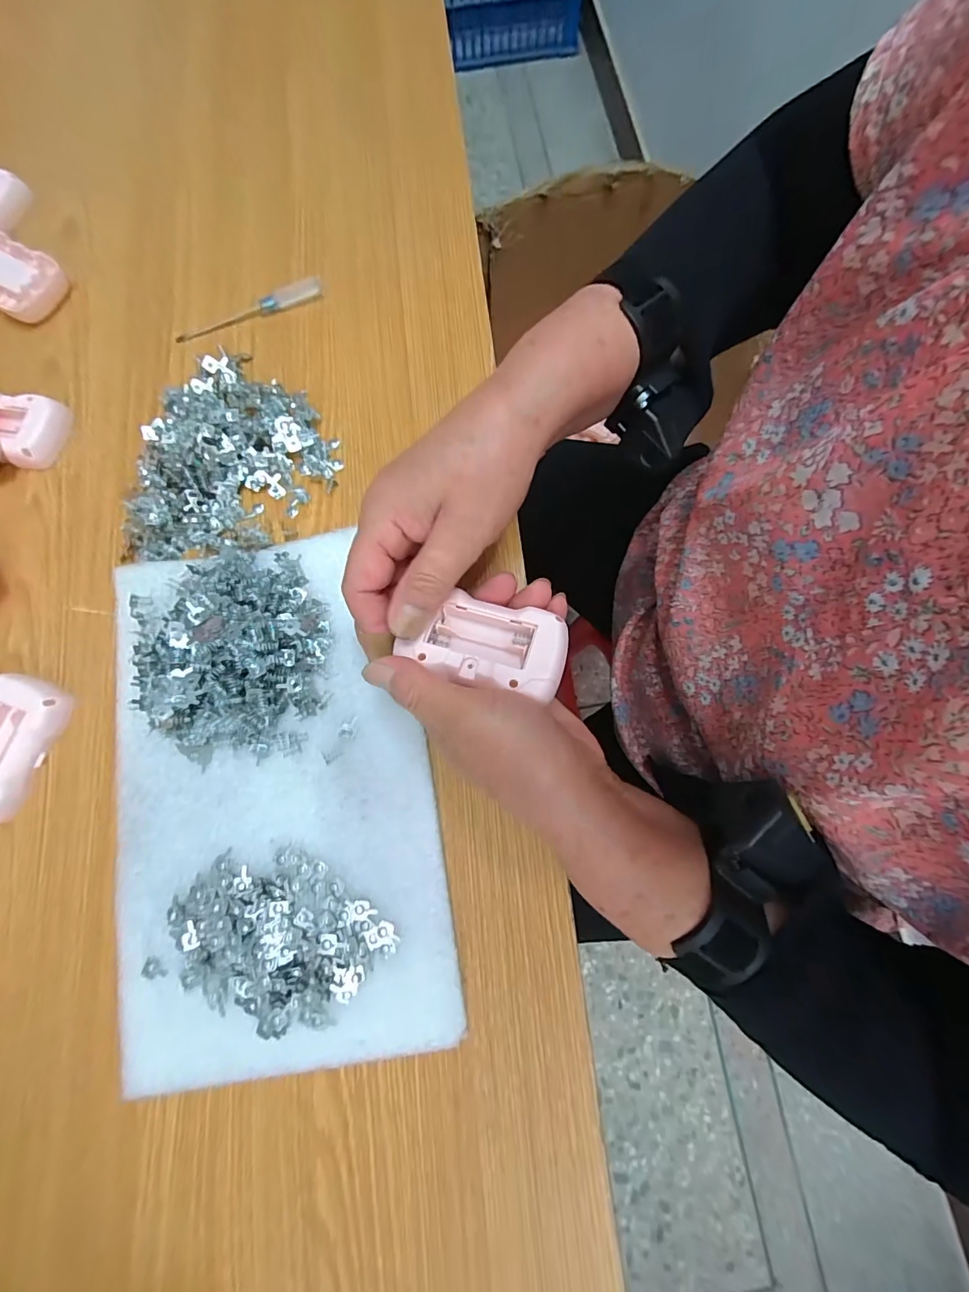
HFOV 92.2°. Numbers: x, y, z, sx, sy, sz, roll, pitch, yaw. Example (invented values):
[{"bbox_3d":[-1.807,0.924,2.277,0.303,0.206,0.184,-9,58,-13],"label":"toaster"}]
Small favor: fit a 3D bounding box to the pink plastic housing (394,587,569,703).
[{"bbox_3d":[0.002,-0.003,0.239,0.079,0.023,0.043,19,78,5],"label":"pink plastic housing"}]

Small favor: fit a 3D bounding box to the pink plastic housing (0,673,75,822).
[{"bbox_3d":[-0.296,0.062,0.286,0.050,0.014,0.084,22,79,6],"label":"pink plastic housing"}]

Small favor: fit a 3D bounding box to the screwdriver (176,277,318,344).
[{"bbox_3d":[-0.182,-0.259,0.358,0.117,0.013,0.009,-19,78,-3],"label":"screwdriver"}]

